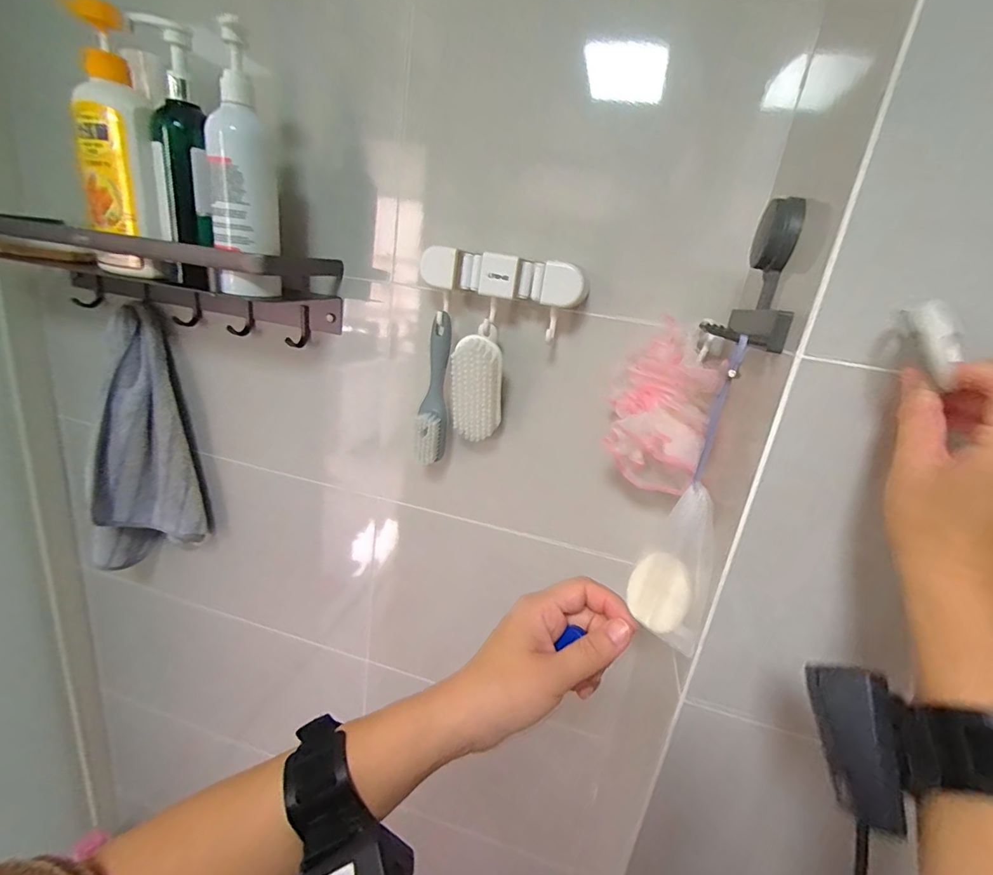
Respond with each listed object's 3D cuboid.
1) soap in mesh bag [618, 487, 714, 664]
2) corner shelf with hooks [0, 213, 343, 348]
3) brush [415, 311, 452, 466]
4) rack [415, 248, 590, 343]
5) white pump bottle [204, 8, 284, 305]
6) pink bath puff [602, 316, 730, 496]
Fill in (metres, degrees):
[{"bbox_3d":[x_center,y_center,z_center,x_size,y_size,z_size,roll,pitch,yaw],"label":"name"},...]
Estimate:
[{"bbox_3d":[0.156,0.111,0.414,0.067,0.137,0.024,18,20,30],"label":"soap in mesh bag"},{"bbox_3d":[-0.450,-0.197,0.590,0.474,0.102,0.188,9,18,6],"label":"corner shelf with hooks"},{"bbox_3d":[-0.077,-0.056,0.572,0.043,0.173,0.034,6,18,-5],"label":"brush"},{"bbox_3d":[0.010,-0.149,0.524,0.170,0.096,0.035,10,18,7],"label":"rack"},{"bbox_3d":[-0.262,-0.272,0.484,0.068,0.235,0.059,1,19,-20],"label":"white pump bottle"},{"bbox_3d":[0.168,-0.020,0.480,0.105,0.159,0.078,11,18,12],"label":"pink bath puff"}]

